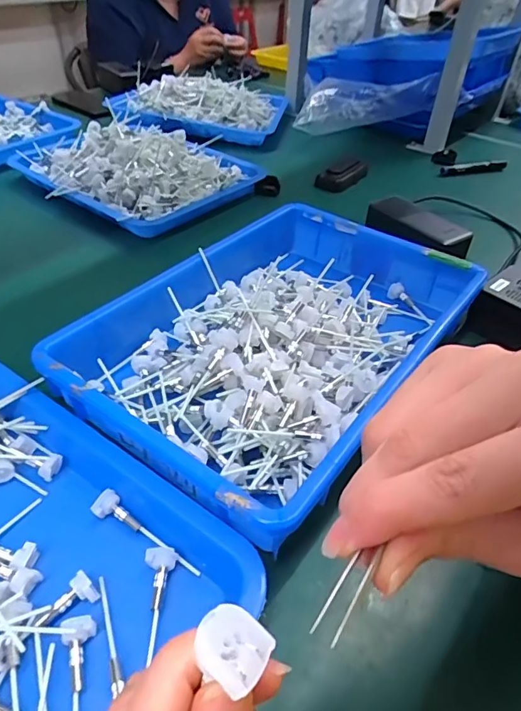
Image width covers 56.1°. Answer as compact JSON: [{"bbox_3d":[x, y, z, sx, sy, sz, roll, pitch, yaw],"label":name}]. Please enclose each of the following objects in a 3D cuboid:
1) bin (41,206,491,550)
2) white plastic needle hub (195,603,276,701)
[{"bbox_3d":[0.013,-0.025,0.455,0.266,0.067,0.359,28,47,25],"label":"bin"},{"bbox_3d":[-0.007,0.072,0.122,0.017,0.007,0.016,21,47,23],"label":"white plastic needle hub"}]

